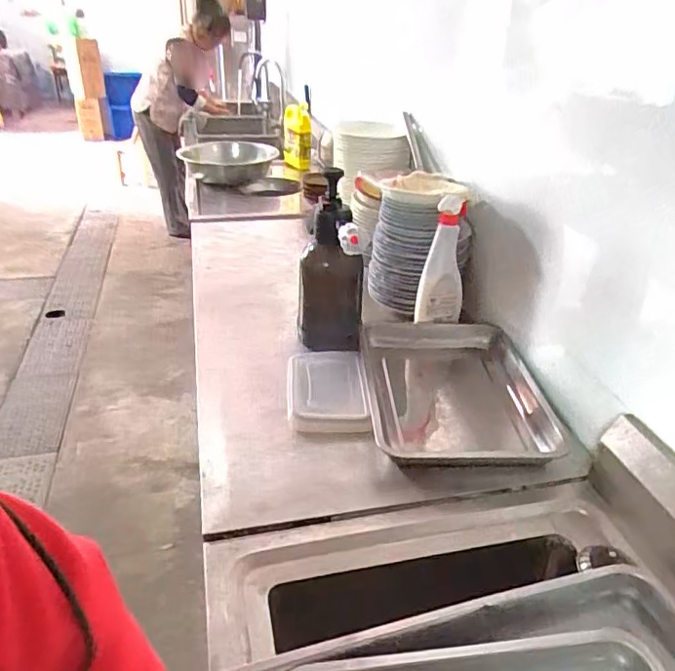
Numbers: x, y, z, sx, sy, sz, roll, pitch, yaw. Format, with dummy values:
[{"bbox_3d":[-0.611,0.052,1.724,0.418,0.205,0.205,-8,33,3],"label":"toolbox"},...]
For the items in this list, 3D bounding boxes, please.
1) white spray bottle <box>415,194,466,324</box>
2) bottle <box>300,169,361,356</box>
[{"bbox_3d":[0.205,-0.131,1.100,0.091,0.257,0.084,7,32,10],"label":"white spray bottle"},{"bbox_3d":[-0.015,-0.127,1.084,0.123,0.315,0.161,-1,32,-3],"label":"bottle"}]

